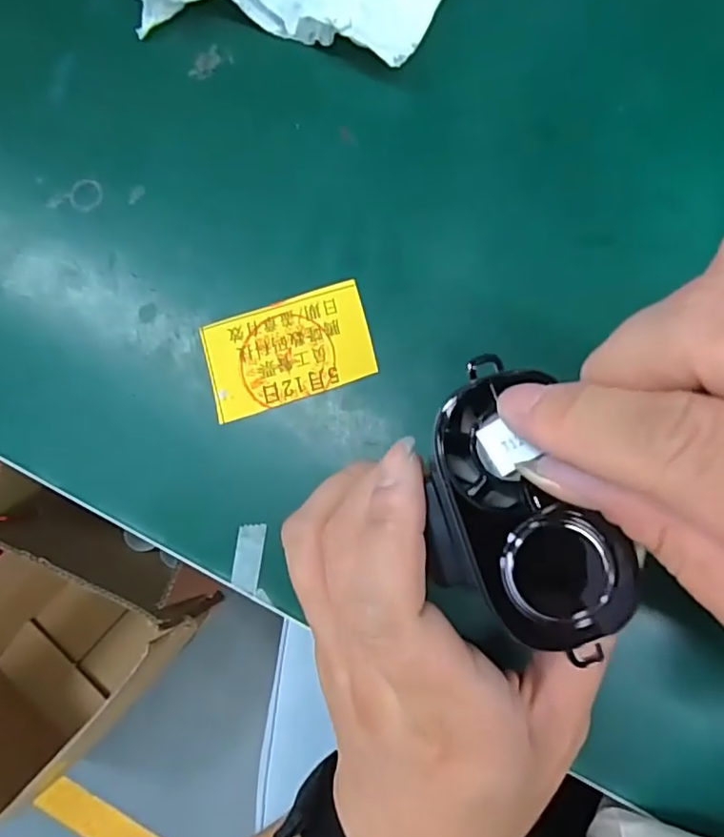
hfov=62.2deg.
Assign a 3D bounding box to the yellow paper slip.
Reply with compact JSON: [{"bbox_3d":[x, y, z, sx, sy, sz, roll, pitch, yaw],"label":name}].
[{"bbox_3d":[-0.029,-0.027,0.234,0.064,0.004,0.039,-17,84,4],"label":"yellow paper slip"}]

